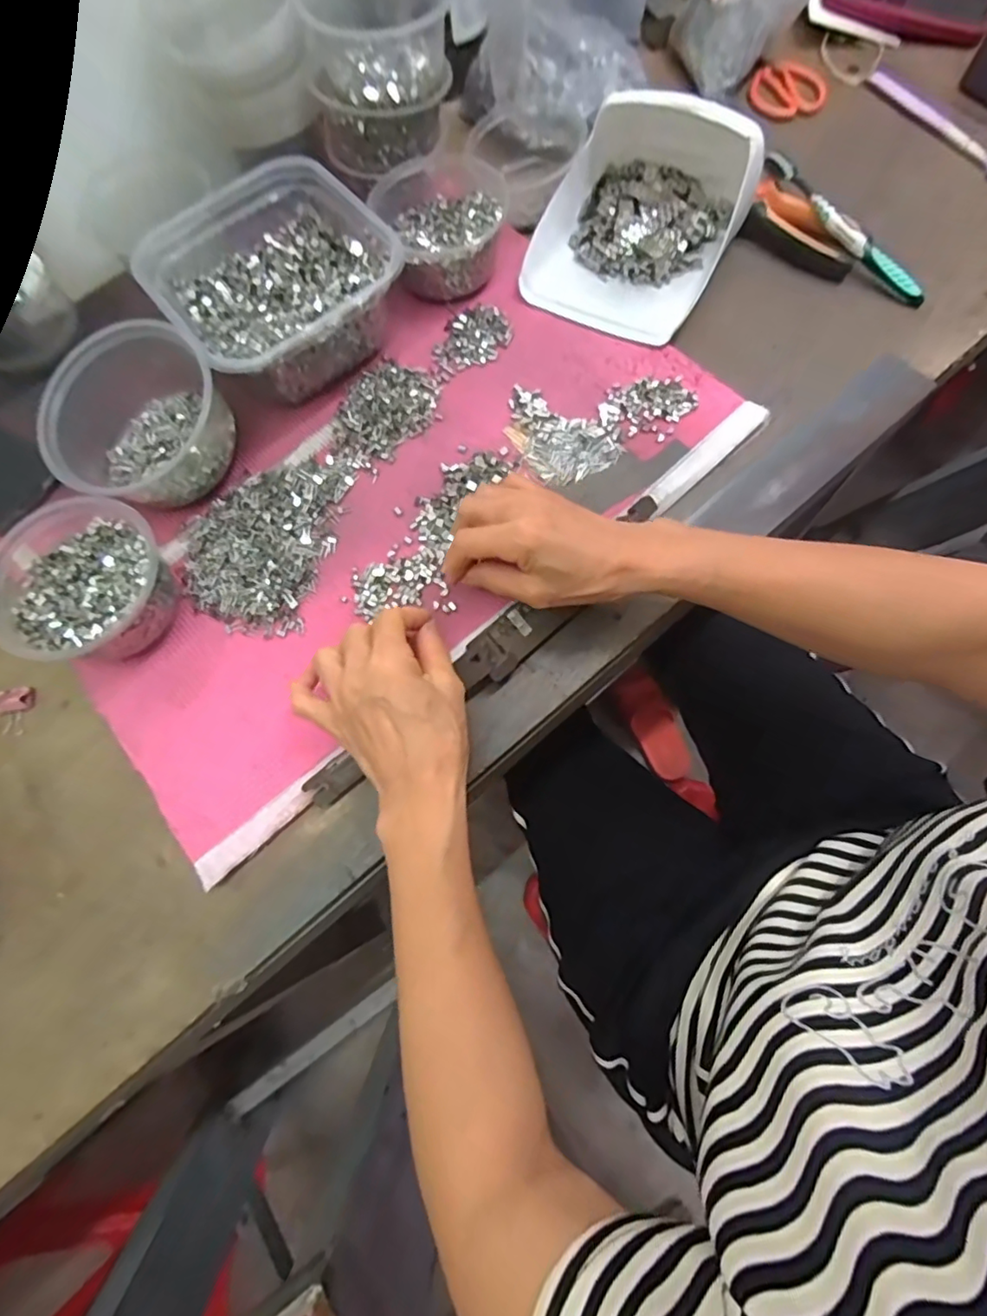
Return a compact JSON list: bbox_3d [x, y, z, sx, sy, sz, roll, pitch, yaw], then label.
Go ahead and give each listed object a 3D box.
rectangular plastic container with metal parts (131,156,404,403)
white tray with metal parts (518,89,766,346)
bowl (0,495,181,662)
[{"bbox_3d":[-0.177,-0.301,0.464,0.167,0.072,0.171,-37,75,-9],"label":"rectangular plastic container with metal parts"},{"bbox_3d":[0.120,-0.374,0.470,0.154,0.081,0.177,27,76,10],"label":"white tray with metal parts"},{"bbox_3d":[-0.287,-0.050,0.401,0.114,0.054,0.111,-1,73,2],"label":"bowl"}]

